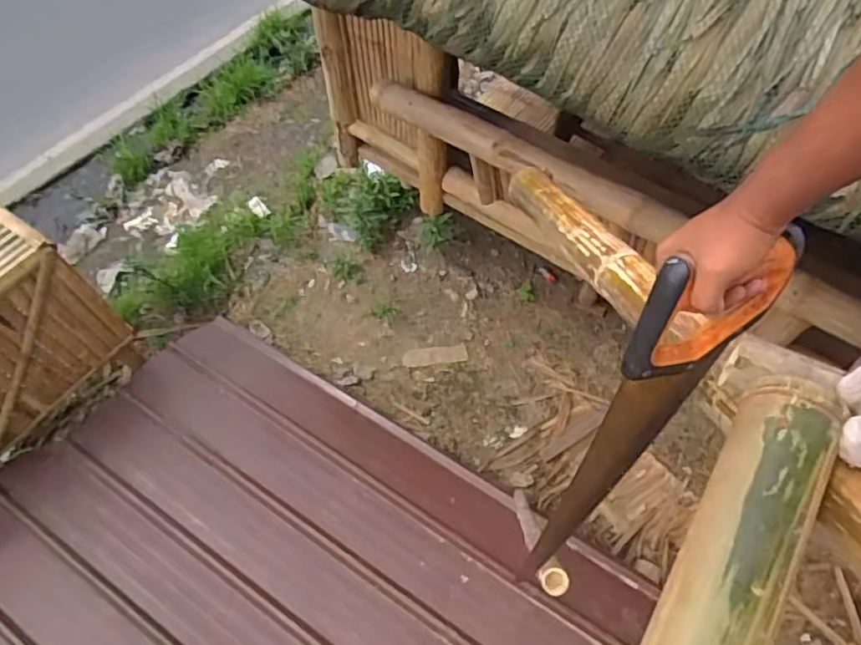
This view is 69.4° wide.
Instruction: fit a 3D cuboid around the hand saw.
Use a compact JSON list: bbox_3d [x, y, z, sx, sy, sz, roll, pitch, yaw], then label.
[{"bbox_3d":[0.199,0.108,0.630,0.125,0.434,0.021,4,36,-25],"label":"hand saw"}]

